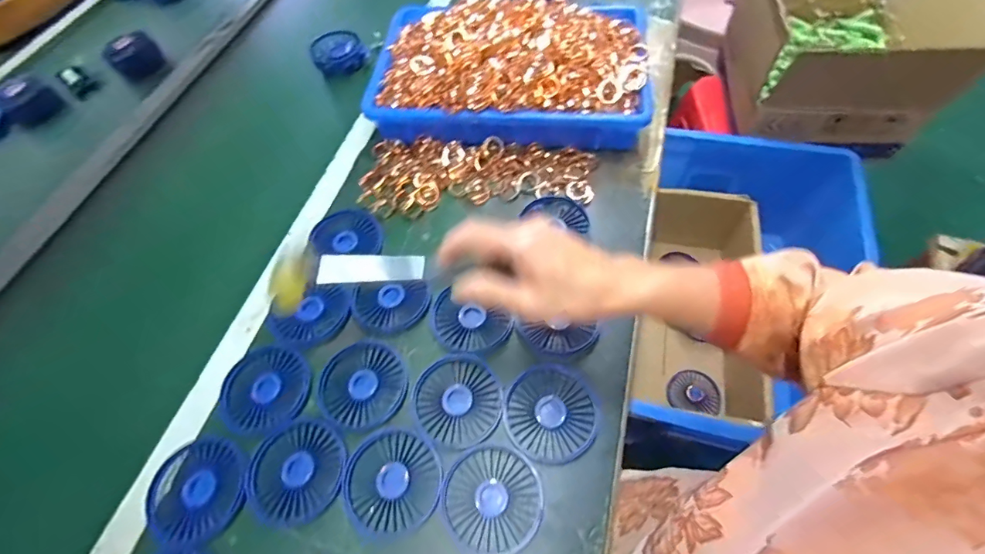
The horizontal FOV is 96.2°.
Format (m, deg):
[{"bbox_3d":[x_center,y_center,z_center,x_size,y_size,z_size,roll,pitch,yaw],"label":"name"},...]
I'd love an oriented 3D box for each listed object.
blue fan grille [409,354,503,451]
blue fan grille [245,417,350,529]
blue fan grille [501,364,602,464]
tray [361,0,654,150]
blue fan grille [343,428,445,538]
[{"bbox_3d":[-0.034,0.120,0.430,0.083,0.006,0.086,-3,59,5],"label":"blue fan grille"},{"bbox_3d":[-0.179,0.179,0.407,0.088,0.009,0.083,-3,59,5],"label":"blue fan grille"},{"bbox_3d":[0.056,0.128,0.419,0.085,0.012,0.085,-3,59,5],"label":"blue fan grille"},{"bbox_3d":[0.023,-0.296,0.607,0.358,0.100,0.236,2,59,7],"label":"tray"},{"bbox_3d":[-0.090,0.183,0.399,0.084,0.006,0.086,-3,59,5],"label":"blue fan grille"}]

